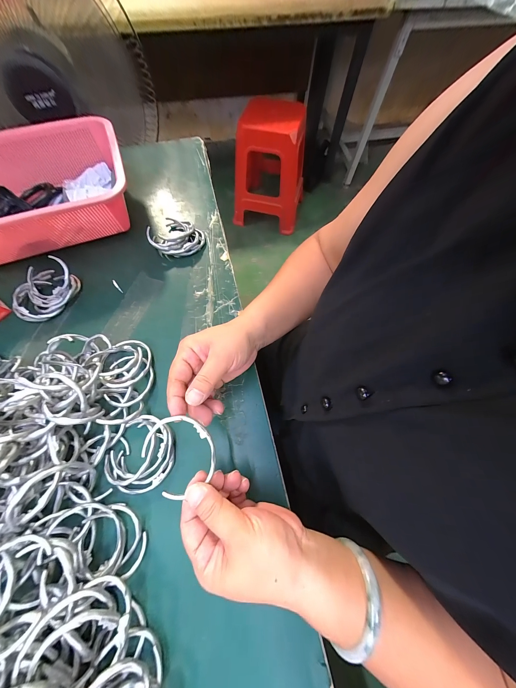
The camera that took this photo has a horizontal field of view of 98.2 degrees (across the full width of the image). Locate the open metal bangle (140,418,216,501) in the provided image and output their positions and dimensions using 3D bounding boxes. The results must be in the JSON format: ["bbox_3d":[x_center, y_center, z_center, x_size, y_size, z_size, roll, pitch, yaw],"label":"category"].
[{"bbox_3d":[-0.068,0.094,0.196,0.054,0.011,0.060,-36,72,-13],"label":"open metal bangle"}]

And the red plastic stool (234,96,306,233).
[{"bbox_3d":[0.073,-0.995,1.272,0.377,0.511,0.354,13,67,6],"label":"red plastic stool"}]

